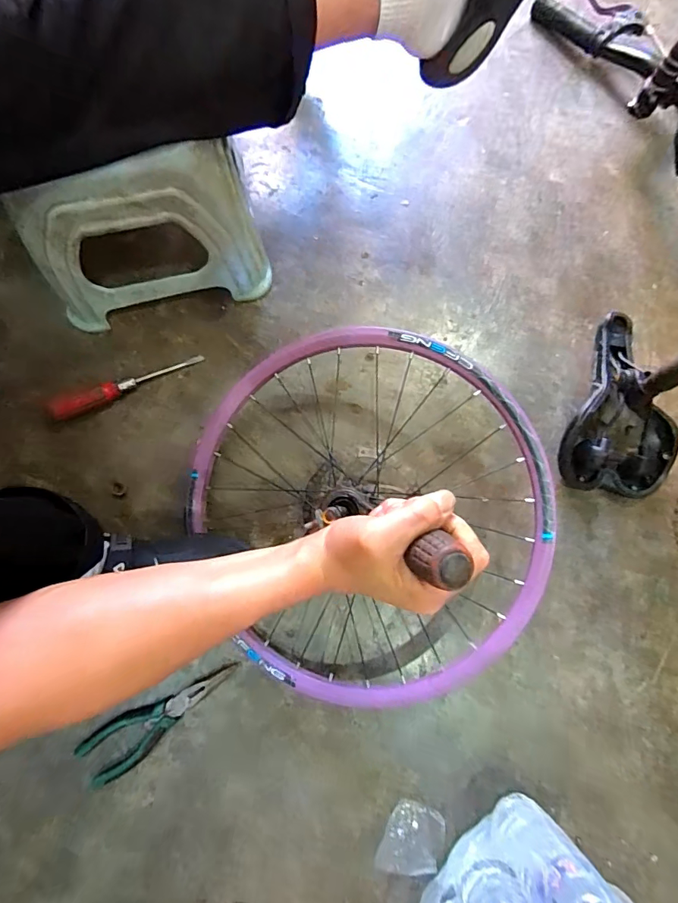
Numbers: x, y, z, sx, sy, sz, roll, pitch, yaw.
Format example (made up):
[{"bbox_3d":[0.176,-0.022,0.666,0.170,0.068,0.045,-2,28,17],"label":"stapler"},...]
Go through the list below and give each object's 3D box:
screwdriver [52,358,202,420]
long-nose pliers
[{"bbox_3d":[-0.280,-0.090,0.613,0.199,0.023,0.027,-25,79,-19],"label":"screwdriver"},{"bbox_3d":[-0.206,0.311,0.535,0.188,0.020,0.056,-31,80,-8],"label":"long-nose pliers"}]

